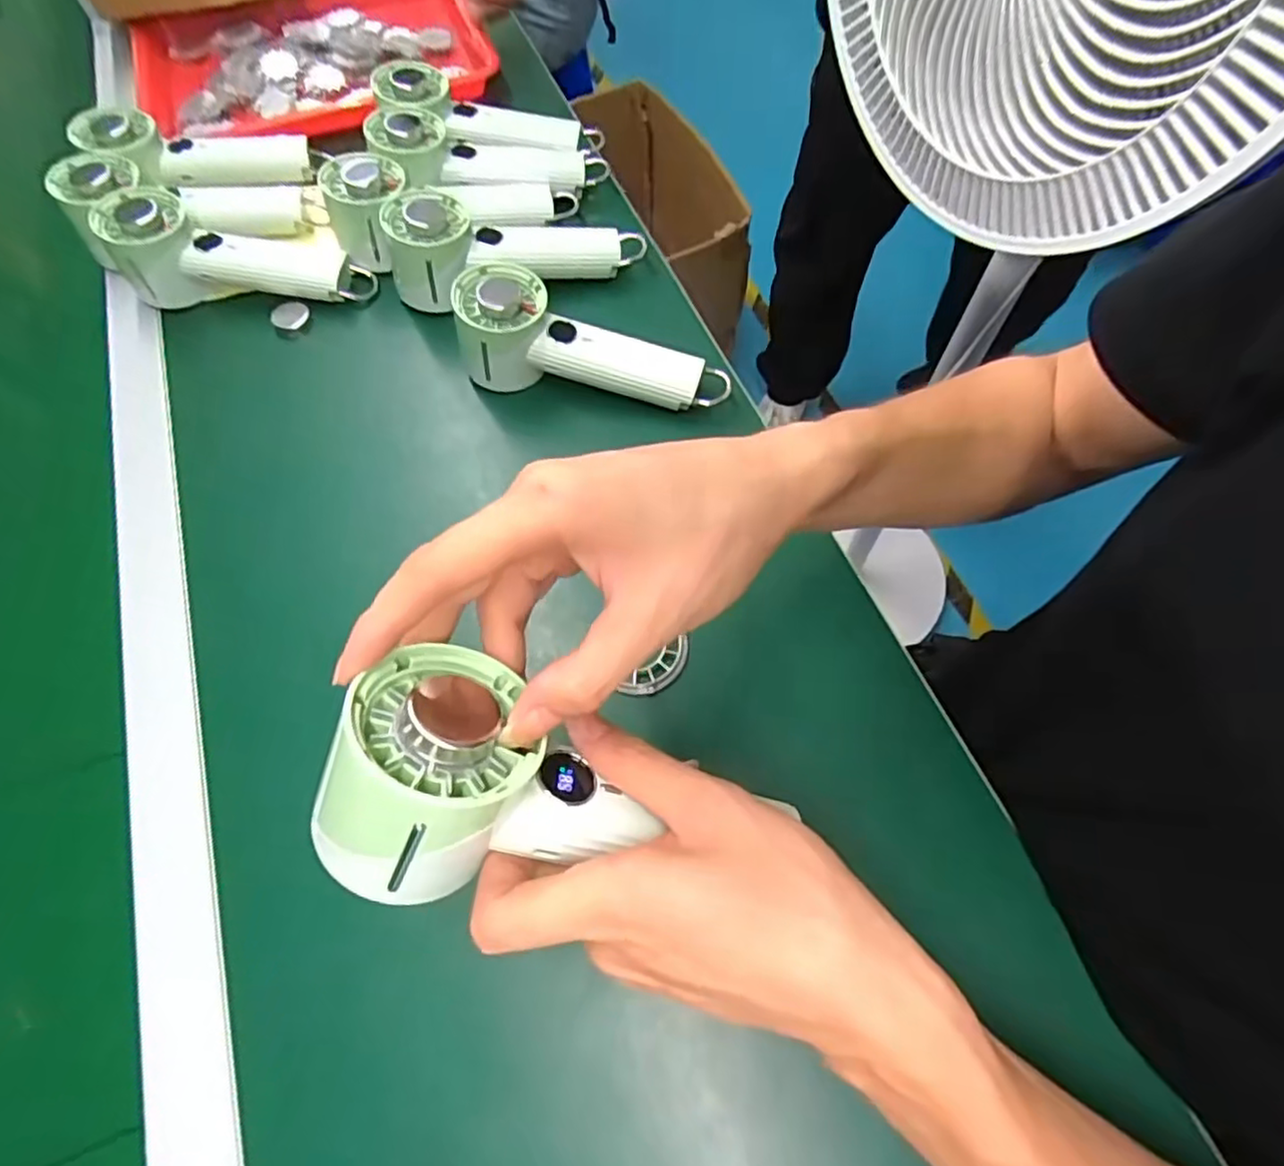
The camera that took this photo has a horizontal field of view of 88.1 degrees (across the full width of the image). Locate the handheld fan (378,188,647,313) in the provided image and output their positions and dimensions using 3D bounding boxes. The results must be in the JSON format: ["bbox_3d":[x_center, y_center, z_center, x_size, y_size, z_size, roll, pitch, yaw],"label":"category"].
[{"bbox_3d":[-0.098,-0.265,0.512,0.193,0.071,0.069,-17,65,-6],"label":"handheld fan"}]

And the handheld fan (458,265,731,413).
[{"bbox_3d":[-0.033,-0.165,0.460,0.186,0.069,0.065,7,65,6],"label":"handheld fan"}]

